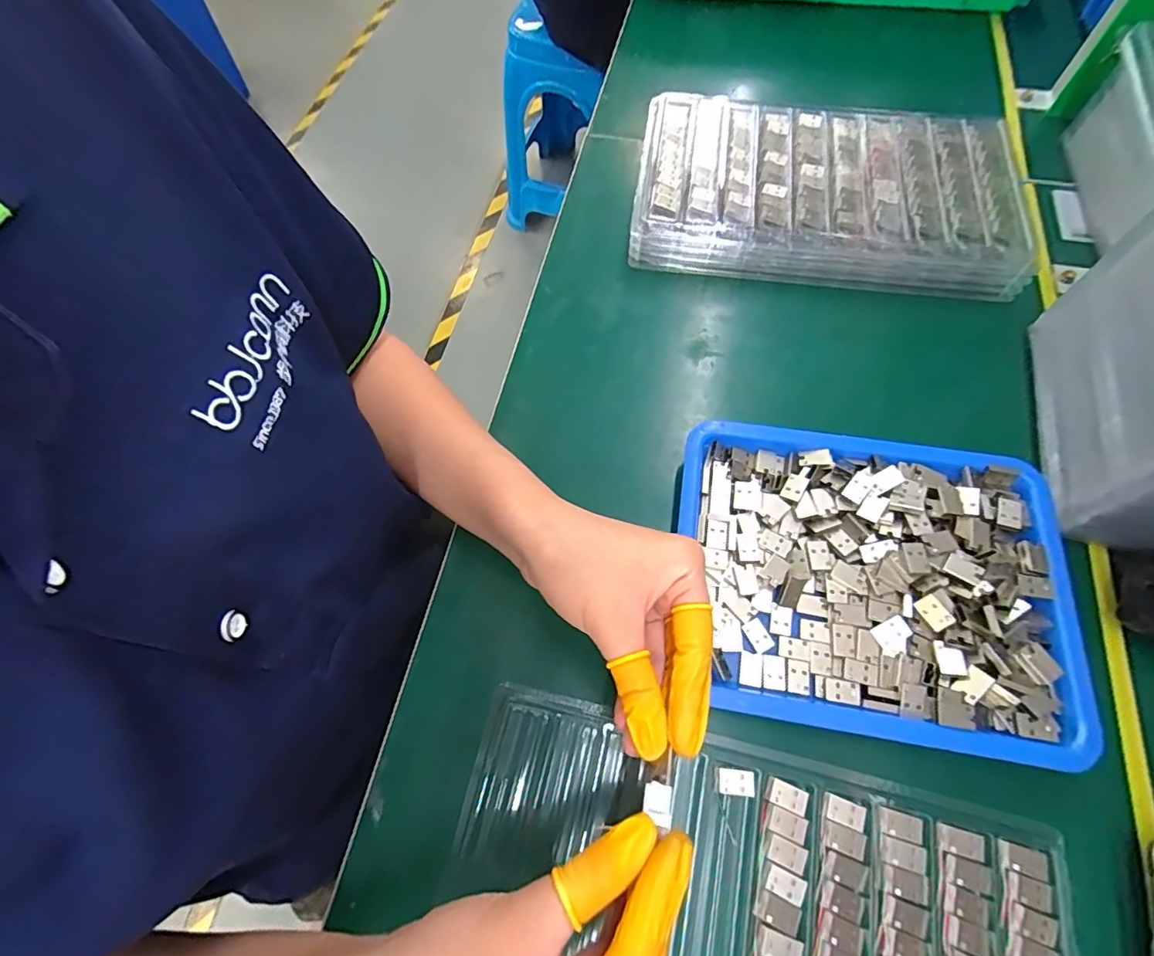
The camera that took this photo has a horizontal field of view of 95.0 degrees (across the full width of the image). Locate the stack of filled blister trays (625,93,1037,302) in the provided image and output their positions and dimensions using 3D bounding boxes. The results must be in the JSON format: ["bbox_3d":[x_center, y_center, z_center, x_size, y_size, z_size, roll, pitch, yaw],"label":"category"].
[{"bbox_3d":[0.200,-0.237,0.437,0.297,0.048,0.170,10,66,8],"label":"stack of filled blister trays"}]

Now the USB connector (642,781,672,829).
[{"bbox_3d":[0.032,0.130,0.211,0.011,0.005,0.014,7,66,6],"label":"USB connector"}]

